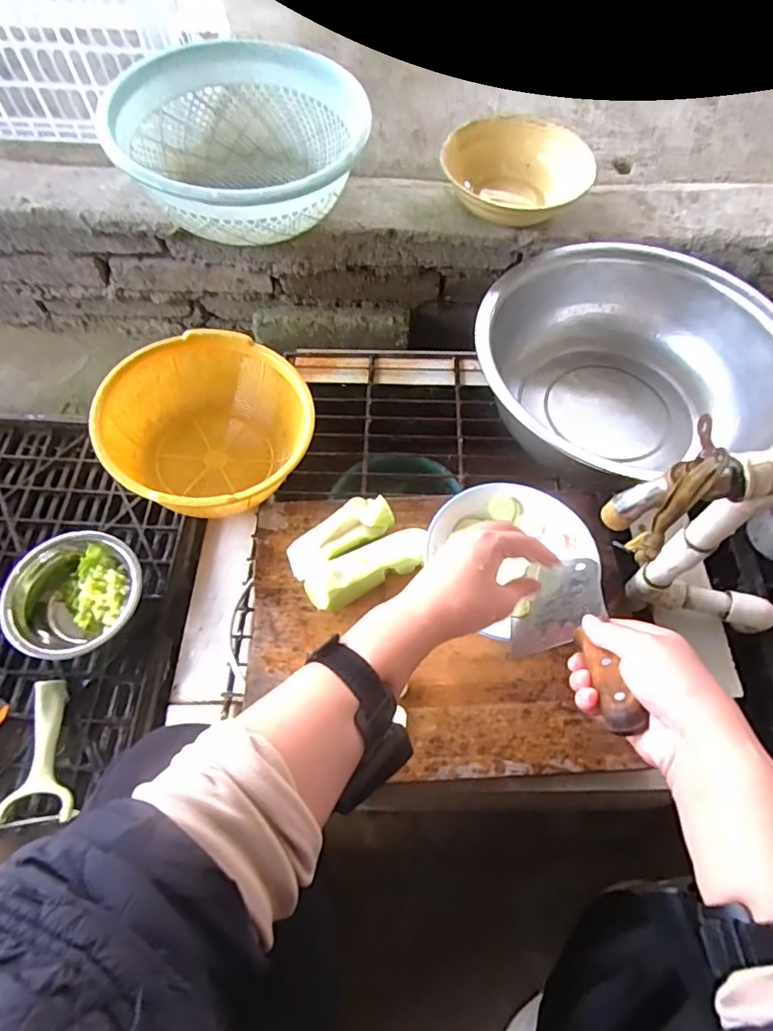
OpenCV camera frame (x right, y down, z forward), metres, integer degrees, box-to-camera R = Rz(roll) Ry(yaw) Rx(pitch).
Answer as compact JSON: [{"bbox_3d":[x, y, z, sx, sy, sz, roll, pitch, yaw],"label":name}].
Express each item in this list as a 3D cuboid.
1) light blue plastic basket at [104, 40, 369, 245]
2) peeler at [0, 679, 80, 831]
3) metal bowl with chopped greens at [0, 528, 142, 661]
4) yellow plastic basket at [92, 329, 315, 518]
[{"bbox_3d":[-0.178,-0.456,0.698,0.299,0.107,0.311,-3,63,-2],"label":"light blue plastic basket"},{"bbox_3d":[-0.344,0.232,0.541,0.058,0.021,0.130,-8,63,-4],"label":"peeler"},{"bbox_3d":[-0.332,0.088,0.597,0.129,0.051,0.136,0,63,0],"label":"metal bowl with chopped greens"},{"bbox_3d":[-0.205,-0.094,0.661,0.222,0.124,0.219,0,63,0],"label":"yellow plastic basket"}]

